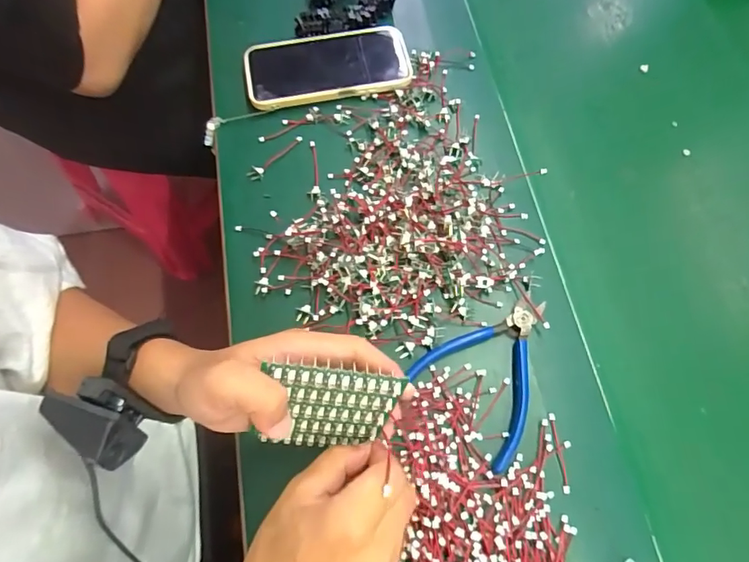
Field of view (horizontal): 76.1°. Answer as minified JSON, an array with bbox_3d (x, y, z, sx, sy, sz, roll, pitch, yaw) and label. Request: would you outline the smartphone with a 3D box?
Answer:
[{"bbox_3d":[-0.049,-0.225,0.501,0.167,0.018,0.083,-9,68,-4],"label":"smartphone"}]

